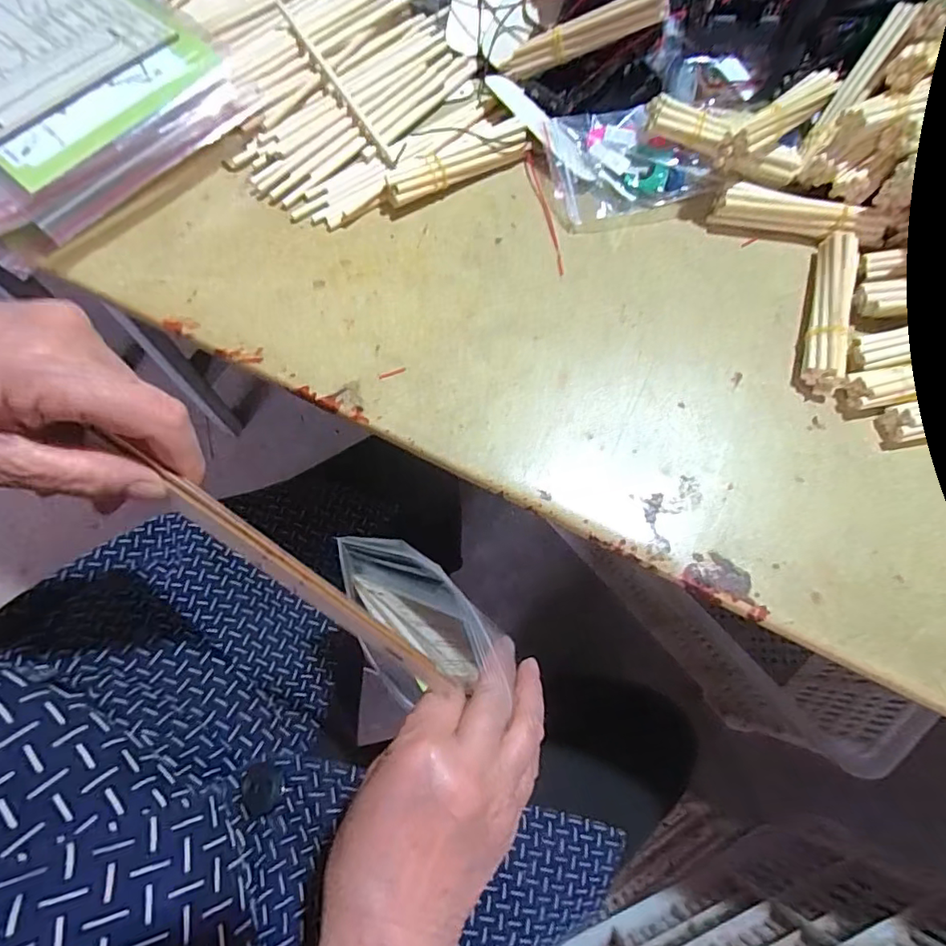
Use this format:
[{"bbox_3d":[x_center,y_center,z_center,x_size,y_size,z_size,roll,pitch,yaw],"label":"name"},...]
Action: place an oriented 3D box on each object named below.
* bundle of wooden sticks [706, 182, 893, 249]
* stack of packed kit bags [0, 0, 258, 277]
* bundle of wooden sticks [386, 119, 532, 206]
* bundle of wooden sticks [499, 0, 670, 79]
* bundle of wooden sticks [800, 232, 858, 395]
[{"bbox_3d":[0.203,-0.159,0.342,0.100,0.021,0.017,14,70,4],"label":"bundle of wooden sticks"},{"bbox_3d":[-0.300,-0.251,0.352,0.245,0.050,0.204,39,73,12],"label":"stack of packed kit bags"},{"bbox_3d":[-0.010,-0.203,0.357,0.101,0.017,0.019,-28,72,-11],"label":"bundle of wooden sticks"},{"bbox_3d":[0.073,-0.295,0.369,0.112,0.018,0.013,-7,72,24],"label":"bundle of wooden sticks"},{"bbox_3d":[0.206,-0.095,0.315,0.021,0.020,0.103,19,70,6],"label":"bundle of wooden sticks"}]

